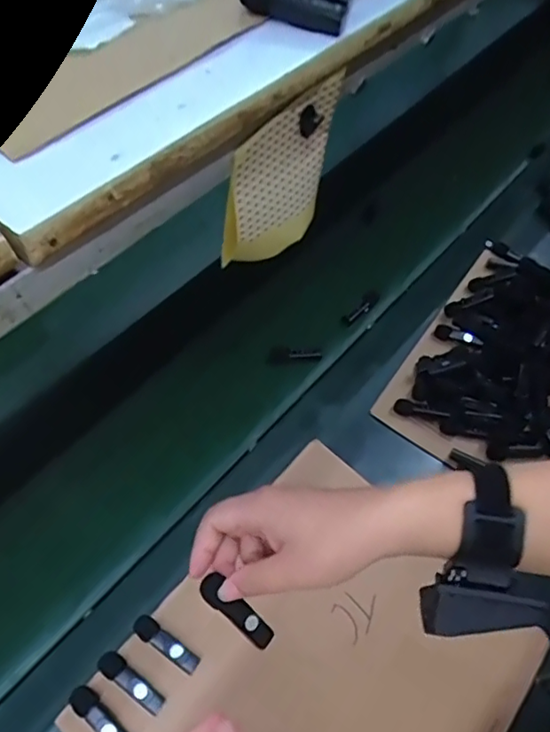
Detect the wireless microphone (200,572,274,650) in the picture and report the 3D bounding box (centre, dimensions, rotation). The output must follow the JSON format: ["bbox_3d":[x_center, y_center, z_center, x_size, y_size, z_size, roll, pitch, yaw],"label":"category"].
[{"bbox_3d":[-0.023,0.166,0.390,0.064,0.015,0.018,47,61,-12],"label":"wireless microphone"}]

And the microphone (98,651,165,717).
[{"bbox_3d":[-0.125,0.274,0.501,0.065,0.015,0.018,34,61,18],"label":"microphone"}]

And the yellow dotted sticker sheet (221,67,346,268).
[{"bbox_3d":[0.003,-0.118,0.386,0.012,0.122,0.096,39,63,20],"label":"yellow dotted sticker sheet"}]

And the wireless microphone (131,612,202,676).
[{"bbox_3d":[-0.097,0.248,0.516,0.067,0.023,0.018,32,61,17],"label":"wireless microphone"}]

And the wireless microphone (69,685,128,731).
[{"bbox_3d":[-0.146,0.297,0.487,0.066,0.015,0.018,35,62,18],"label":"wireless microphone"}]

